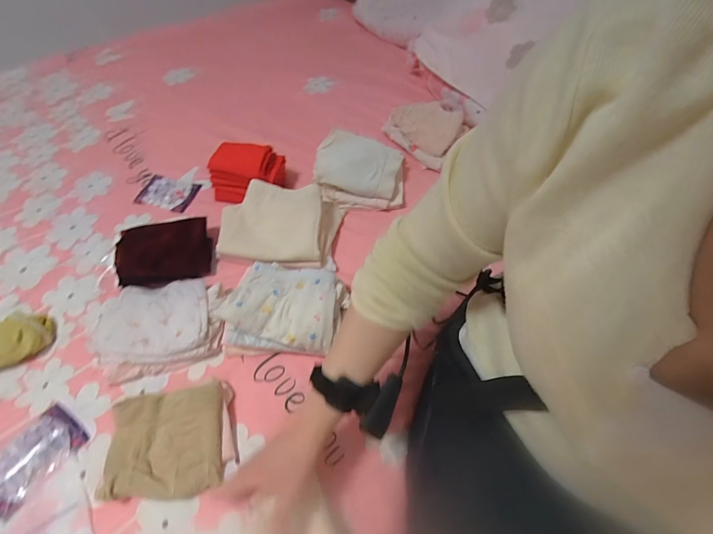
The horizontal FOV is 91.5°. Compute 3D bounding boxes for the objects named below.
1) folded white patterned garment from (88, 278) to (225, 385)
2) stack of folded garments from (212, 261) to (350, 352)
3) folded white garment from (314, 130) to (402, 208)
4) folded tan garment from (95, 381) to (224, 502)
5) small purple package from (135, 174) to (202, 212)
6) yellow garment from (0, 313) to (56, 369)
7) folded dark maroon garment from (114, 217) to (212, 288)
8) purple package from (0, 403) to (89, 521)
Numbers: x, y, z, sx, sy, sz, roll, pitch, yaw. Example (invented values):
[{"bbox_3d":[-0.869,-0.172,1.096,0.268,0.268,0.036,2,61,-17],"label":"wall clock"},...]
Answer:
[{"bbox_3d":[-0.304,0.080,0.530,0.190,0.039,0.153,-12,59,-11],"label":"folded white patterned garment"},{"bbox_3d":[-0.104,0.062,0.525,0.174,0.078,0.121,10,57,3],"label":"stack of folded garments"},{"bbox_3d":[0.011,-0.189,0.676,0.177,0.042,0.155,15,80,-6],"label":"folded white garment"},{"bbox_3d":[-0.239,0.223,0.441,0.130,0.038,0.121,-6,58,-7],"label":"folded tan garment"},{"bbox_3d":[-0.377,-0.148,0.696,0.108,0.012,0.077,10,57,3],"label":"small purple package"},{"bbox_3d":[-0.500,0.106,0.504,0.094,0.036,0.064,-39,67,-24],"label":"yellow garment"},{"bbox_3d":[-0.329,-0.027,0.599,0.147,0.035,0.115,-16,59,-13],"label":"folded dark maroon garment"},{"bbox_3d":[-0.412,0.238,0.436,0.081,0.014,0.109,33,61,17],"label":"purple package"}]

